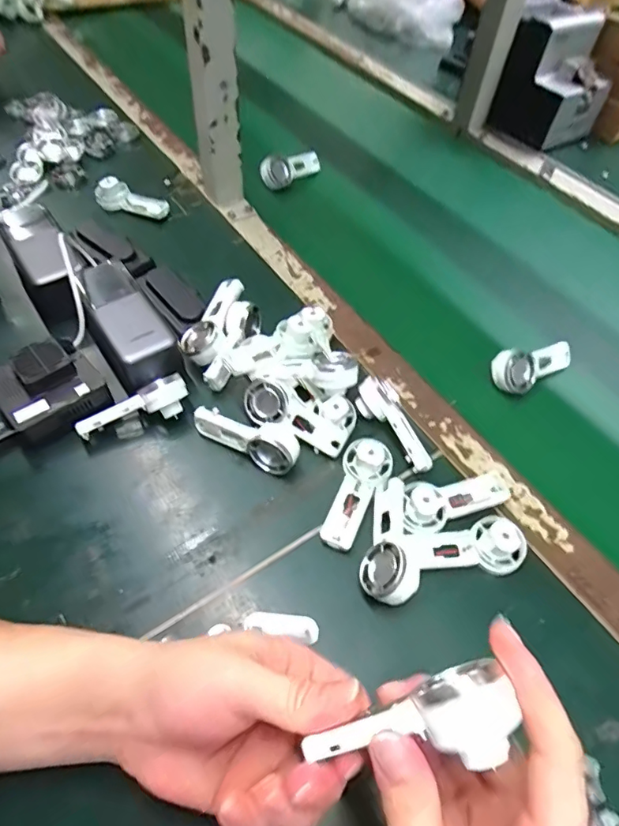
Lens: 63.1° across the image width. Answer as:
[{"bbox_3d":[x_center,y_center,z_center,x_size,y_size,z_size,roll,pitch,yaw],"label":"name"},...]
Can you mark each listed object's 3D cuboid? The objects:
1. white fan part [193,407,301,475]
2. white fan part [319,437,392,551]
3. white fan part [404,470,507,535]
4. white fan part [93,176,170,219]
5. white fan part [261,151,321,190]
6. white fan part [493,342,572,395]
[{"bbox_3d":[-0.051,0.019,0.421,0.093,0.034,0.030,28,58,17],"label":"white fan part"},{"bbox_3d":[0.036,0.062,0.397,0.036,0.019,0.090,21,69,12],"label":"white fan part"},{"bbox_3d":[0.115,0.066,0.397,0.095,0.029,0.036,-15,56,-13],"label":"white fan part"},{"bbox_3d":[-0.215,-0.254,0.612,0.092,0.033,0.035,19,56,10],"label":"white fan part"},{"bbox_3d":[-0.027,-0.332,0.689,0.101,0.041,0.028,-28,33,-32],"label":"white fan part"},{"bbox_3d":[0.220,-0.047,0.489,0.098,0.028,0.033,-16,57,-14],"label":"white fan part"}]

